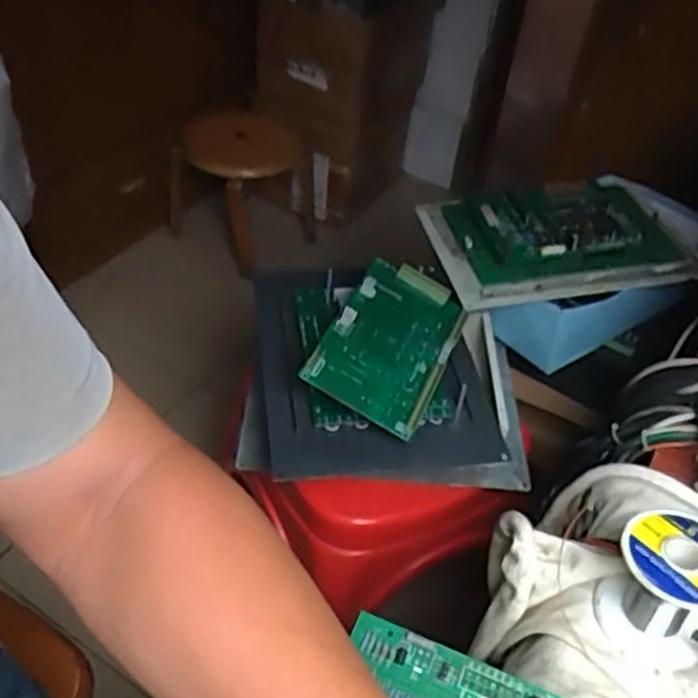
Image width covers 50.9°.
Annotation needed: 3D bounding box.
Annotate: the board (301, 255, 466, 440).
[{"bbox_3d":[0.043,-0.008,0.744,0.117,0.015,0.201,31,53,0],"label":"board"}]

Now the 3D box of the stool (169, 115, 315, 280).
[{"bbox_3d":[-0.233,-0.367,1.662,0.245,0.282,0.269,26,46,20],"label":"stool"}]

